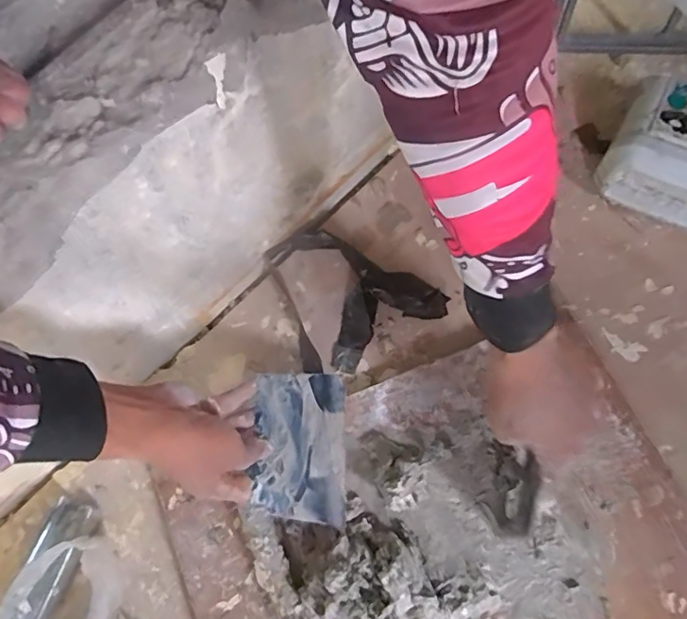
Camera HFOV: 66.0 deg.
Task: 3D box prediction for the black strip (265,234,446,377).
[{"bbox_3d":[0.006,-0.027,0.615,0.161,0.037,0.178,-20,71,-5],"label":"black strip"}]

